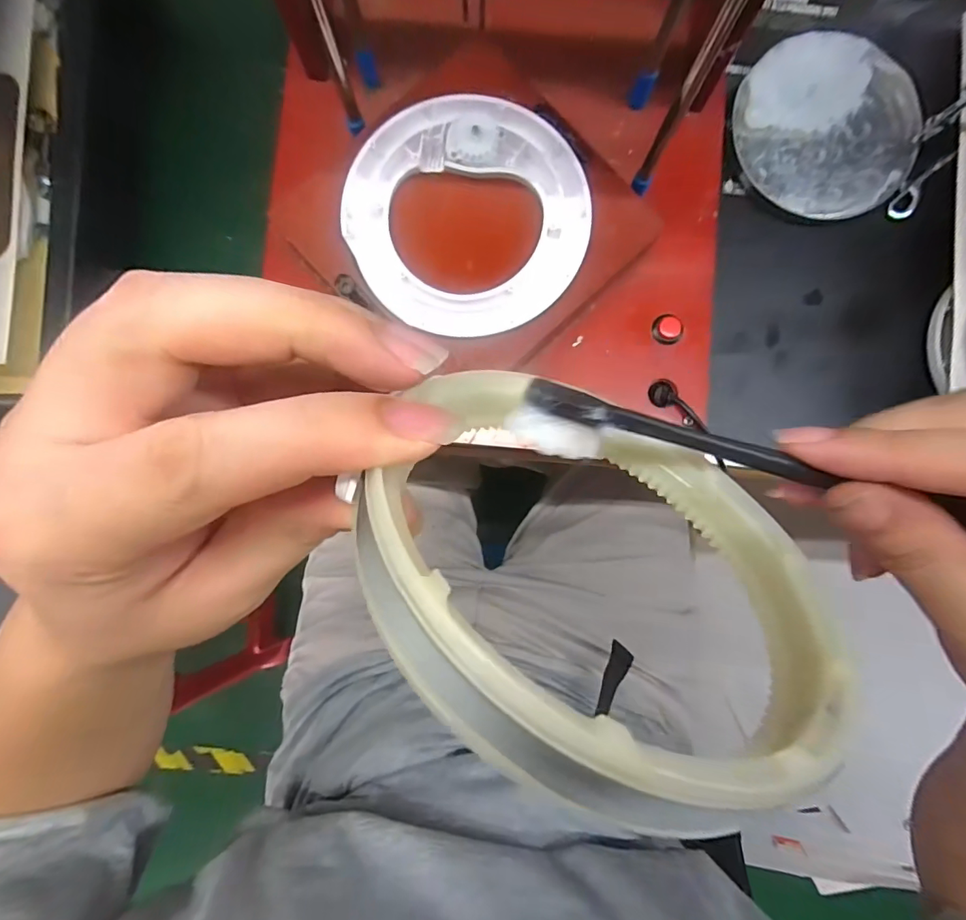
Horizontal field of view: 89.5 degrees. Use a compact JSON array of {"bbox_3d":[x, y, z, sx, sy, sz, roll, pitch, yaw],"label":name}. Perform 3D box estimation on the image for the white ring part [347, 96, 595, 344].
[{"bbox_3d":[-0.008,-0.137,0.267,0.128,0.013,0.136,0,86,-1],"label":"white ring part"}]

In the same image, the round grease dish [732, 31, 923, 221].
[{"bbox_3d":[0.243,-0.235,0.346,0.126,0.017,0.120,0,86,-1],"label":"round grease dish"}]

